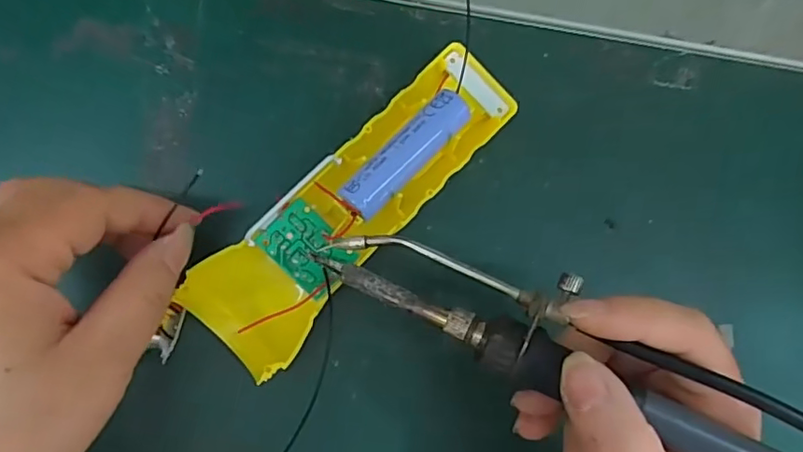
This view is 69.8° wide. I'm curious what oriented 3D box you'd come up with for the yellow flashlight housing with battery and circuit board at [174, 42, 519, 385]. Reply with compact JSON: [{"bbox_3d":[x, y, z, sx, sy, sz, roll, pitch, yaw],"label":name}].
[{"bbox_3d":[-0.019,-0.011,0.247,0.050,0.032,0.164,45,82,-5],"label":"yellow flashlight housing with battery and circuit board"}]

